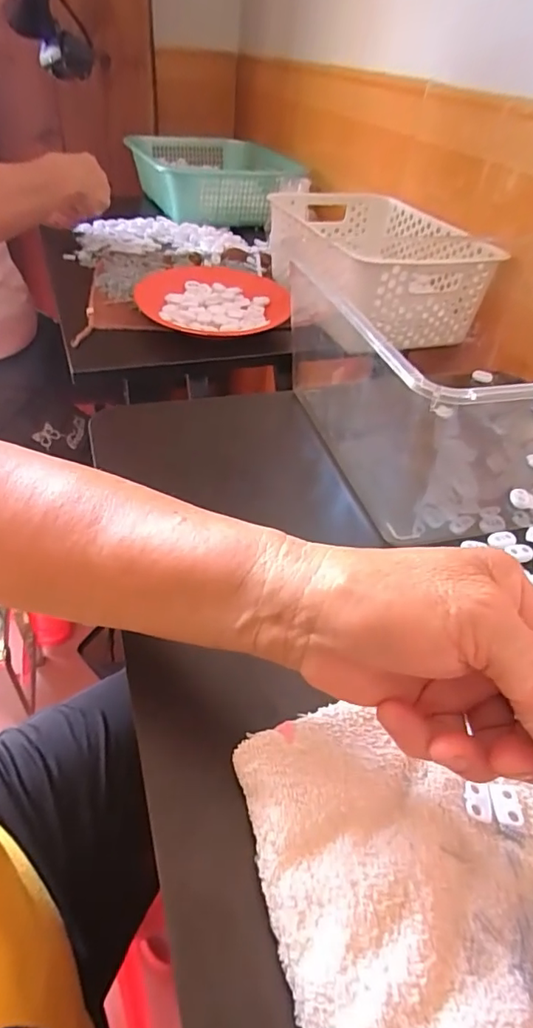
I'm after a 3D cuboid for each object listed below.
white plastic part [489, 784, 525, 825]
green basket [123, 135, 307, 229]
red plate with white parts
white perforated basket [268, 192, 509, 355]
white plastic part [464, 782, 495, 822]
[{"bbox_3d":[0.115,0.138,0.253,0.014,0.004,0.018,6,41,0],"label":"white plastic part"},{"bbox_3d":[-0.116,-0.687,1.081,0.297,0.091,0.399,-8,43,-15],"label":"green basket"},{"bbox_3d":[-0.060,-0.272,0.676,0.164,0.026,0.185,-23,49,-29],"label":"red plate with white parts"},{"bbox_3d":[0.138,-0.350,0.726,0.238,0.104,0.337,-3,42,-9],"label":"white perforated basket"},{"bbox_3d":[0.101,0.137,0.252,0.013,0.004,0.016,7,41,1],"label":"white plastic part"}]

